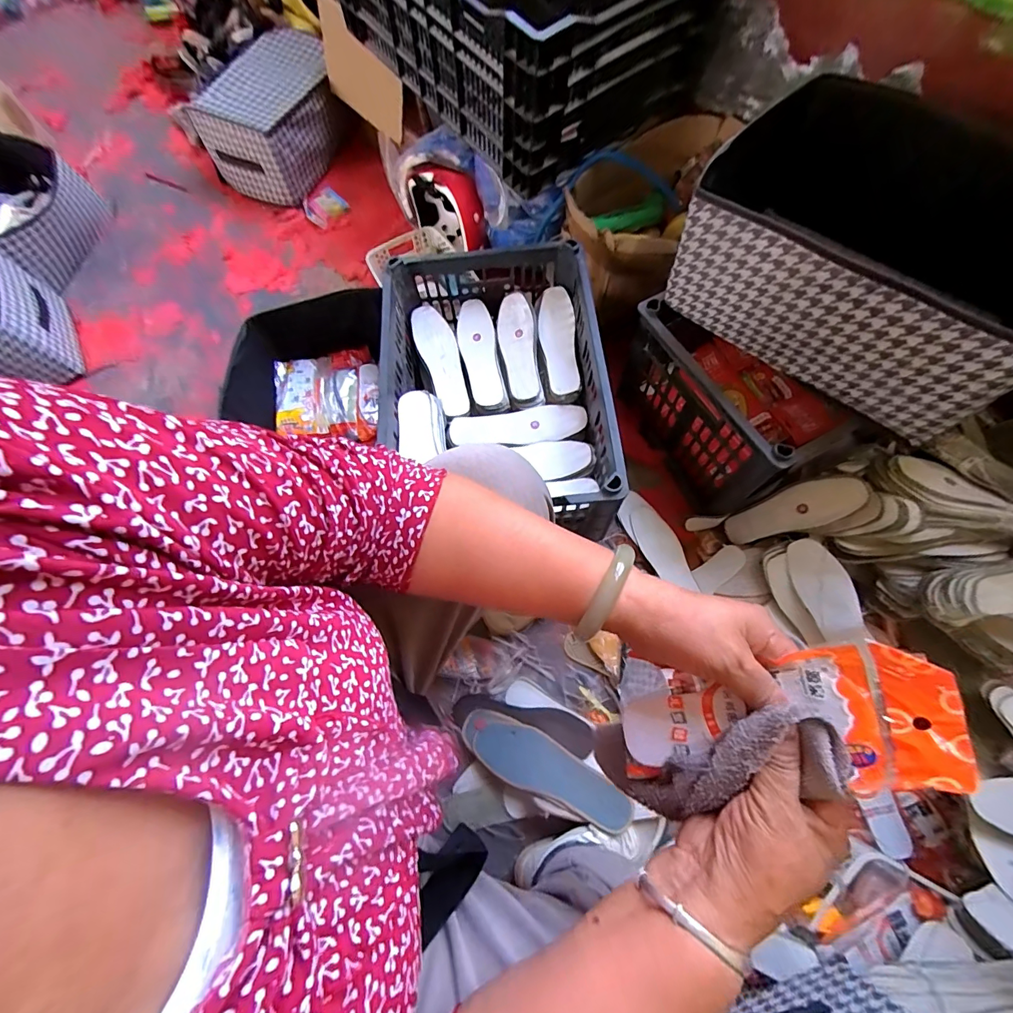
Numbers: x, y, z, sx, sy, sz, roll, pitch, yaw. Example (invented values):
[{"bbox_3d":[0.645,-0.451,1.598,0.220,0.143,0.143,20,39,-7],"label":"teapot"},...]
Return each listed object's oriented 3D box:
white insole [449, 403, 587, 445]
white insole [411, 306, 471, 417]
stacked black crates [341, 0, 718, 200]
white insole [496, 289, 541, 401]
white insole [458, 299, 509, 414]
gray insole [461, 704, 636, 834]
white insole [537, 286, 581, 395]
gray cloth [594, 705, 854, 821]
[{"bbox_3d":[0.020,-0.136,0.752,0.228,0.014,0.066,-9,67,-1],"label":"white insole"},{"bbox_3d":[-0.118,-0.268,0.791,0.068,0.026,0.226,-17,67,-5],"label":"white insole"},{"bbox_3d":[0.014,-0.900,0.760,0.430,0.270,0.580,-35,70,-12],"label":"stacked black crates"},{"bbox_3d":[0.021,-0.288,0.787,0.067,0.038,0.213,-7,67,-1],"label":"white insole"},{"bbox_3d":[-0.047,-0.274,0.793,0.063,0.033,0.225,-10,67,-2],"label":"white insole"},{"bbox_3d":[0.055,0.404,0.679,0.271,0.021,0.083,18,68,25],"label":"gray insole"},{"bbox_3d":[0.094,-0.298,0.782,0.066,0.020,0.216,-18,63,25],"label":"white insole"},{"bbox_3d":[0.122,0.168,0.288,0.027,0.171,0.055,4,59,-40],"label":"gray cloth"}]

